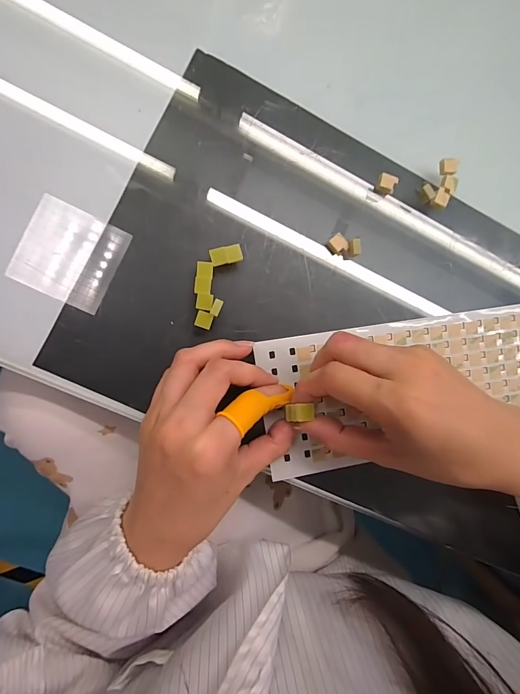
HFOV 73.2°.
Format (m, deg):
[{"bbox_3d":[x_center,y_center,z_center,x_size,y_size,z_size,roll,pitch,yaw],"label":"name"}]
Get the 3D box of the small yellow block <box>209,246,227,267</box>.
[{"bbox_3d":[-0.027,-0.059,0.231,0.010,0.005,0.010,-16,92,-9],"label":"small yellow block"}]

